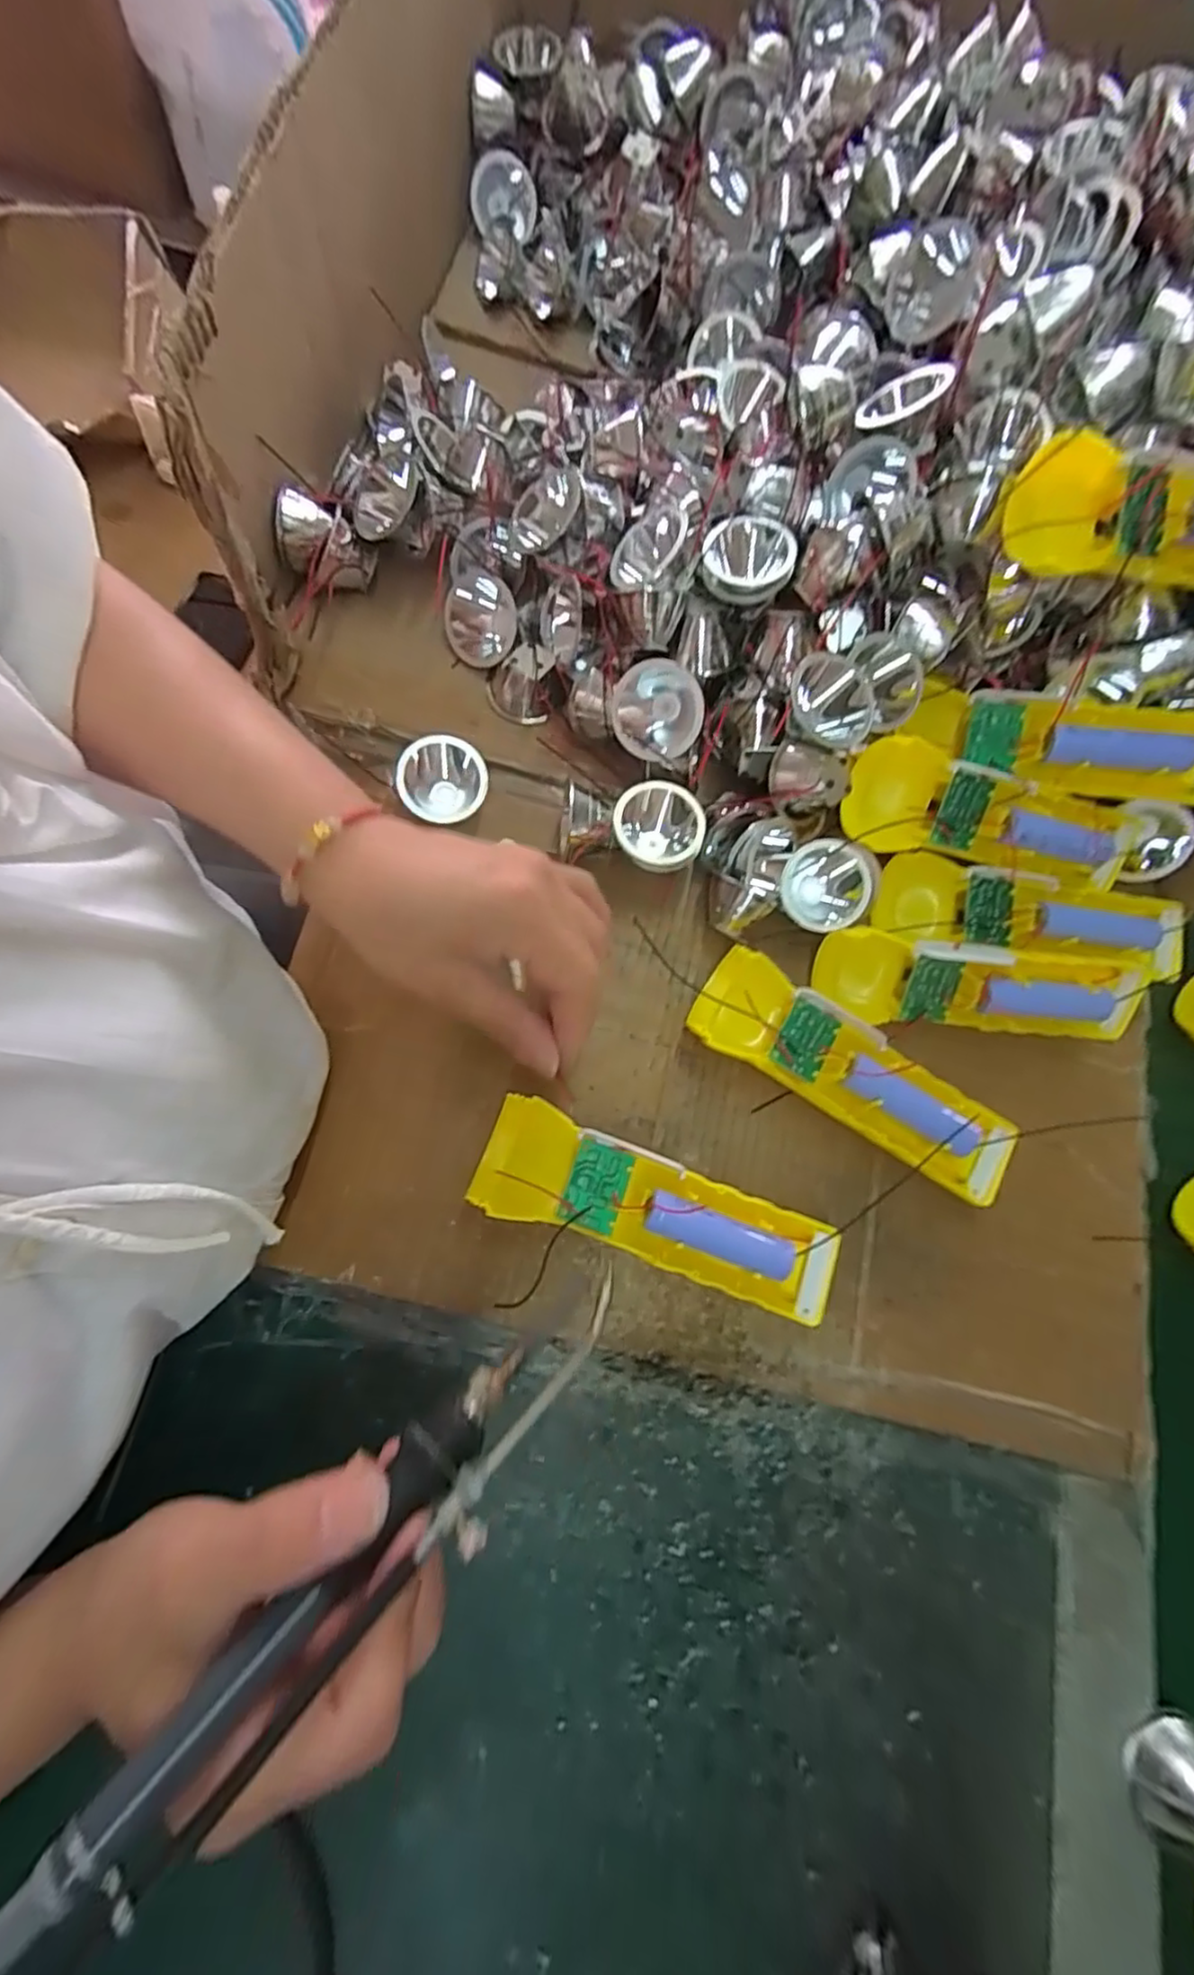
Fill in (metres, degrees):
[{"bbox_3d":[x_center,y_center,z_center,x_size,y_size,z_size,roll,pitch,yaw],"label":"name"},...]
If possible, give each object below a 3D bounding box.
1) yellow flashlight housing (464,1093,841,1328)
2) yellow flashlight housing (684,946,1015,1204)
[{"bbox_3d":[0.027,0.099,0.298,0.158,0.030,0.046,20,74,5],"label":"yellow flashlight housing"},{"bbox_3d":[0.119,0.040,0.321,0.154,0.026,0.048,29,75,8],"label":"yellow flashlight housing"}]

